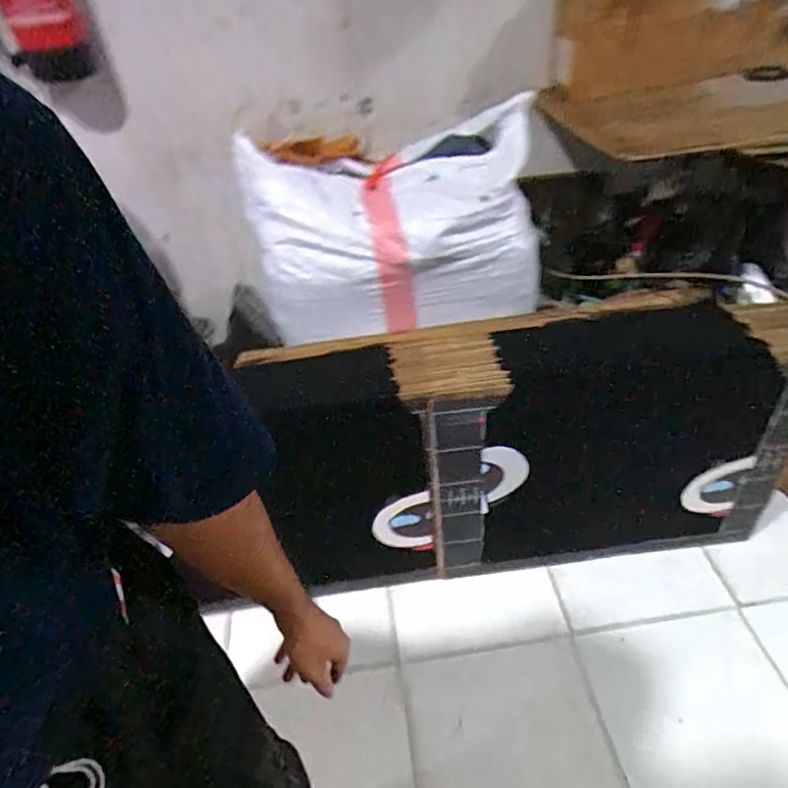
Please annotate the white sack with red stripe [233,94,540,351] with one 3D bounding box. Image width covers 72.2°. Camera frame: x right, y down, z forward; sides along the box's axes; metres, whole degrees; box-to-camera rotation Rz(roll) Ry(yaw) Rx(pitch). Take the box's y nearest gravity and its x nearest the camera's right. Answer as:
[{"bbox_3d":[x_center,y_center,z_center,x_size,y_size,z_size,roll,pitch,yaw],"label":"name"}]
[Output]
[{"bbox_3d":[0.000,-0.327,1.141,0.585,0.354,0.248,-7,41,-1],"label":"white sack with red stripe"}]

